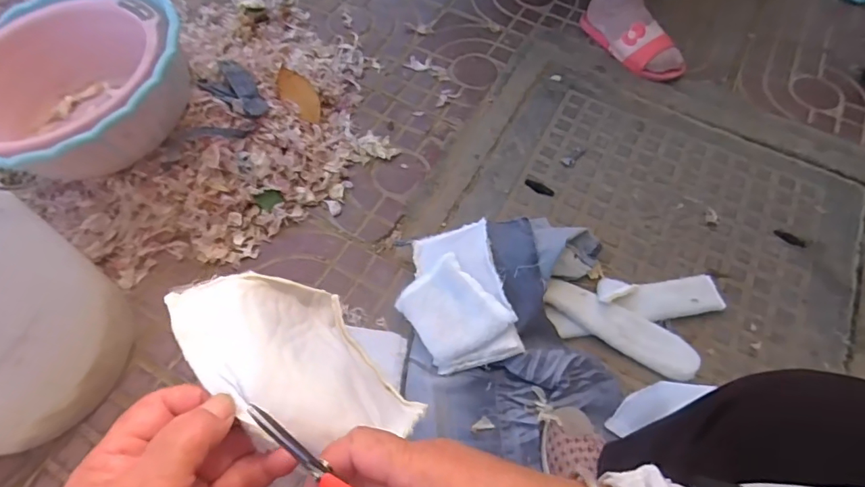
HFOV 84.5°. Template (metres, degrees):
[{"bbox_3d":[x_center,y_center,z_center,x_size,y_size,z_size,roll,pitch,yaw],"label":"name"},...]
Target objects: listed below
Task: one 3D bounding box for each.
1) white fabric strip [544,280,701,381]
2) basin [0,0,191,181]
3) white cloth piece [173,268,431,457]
[{"bbox_3d":[0.262,0.114,0.667,0.215,0.016,0.059,31,64,14],"label":"white fabric strip"},{"bbox_3d":[-0.527,-0.235,0.727,0.332,0.175,0.302,1,61,-2],"label":"basin"},{"bbox_3d":[-0.065,0.073,0.284,0.028,0.157,0.110,-41,73,7],"label":"white cloth piece"}]

